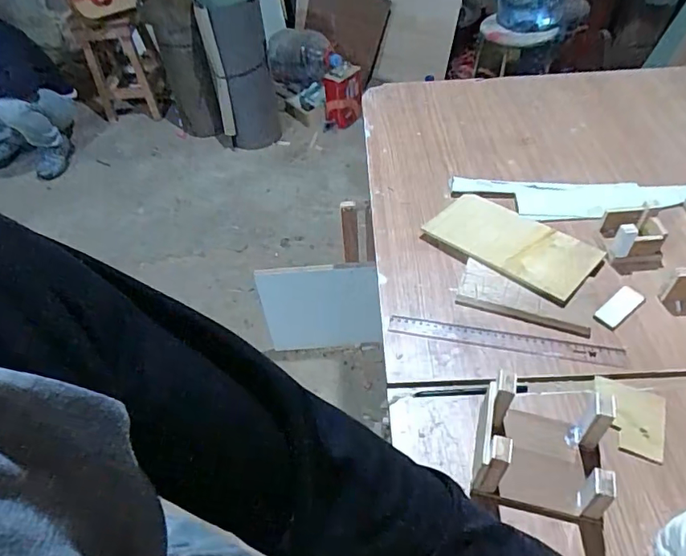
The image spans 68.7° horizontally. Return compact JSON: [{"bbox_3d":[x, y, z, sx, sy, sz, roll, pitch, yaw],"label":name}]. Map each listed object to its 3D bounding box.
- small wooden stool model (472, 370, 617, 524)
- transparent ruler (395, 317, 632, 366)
[{"bbox_3d":[0.206,0.176,0.519,0.123,0.087,0.104,8,50,12],"label":"small wooden stool model"},{"bbox_3d":[0.212,0.083,0.664,0.299,0.005,0.029,7,54,11],"label":"transparent ruler"}]

